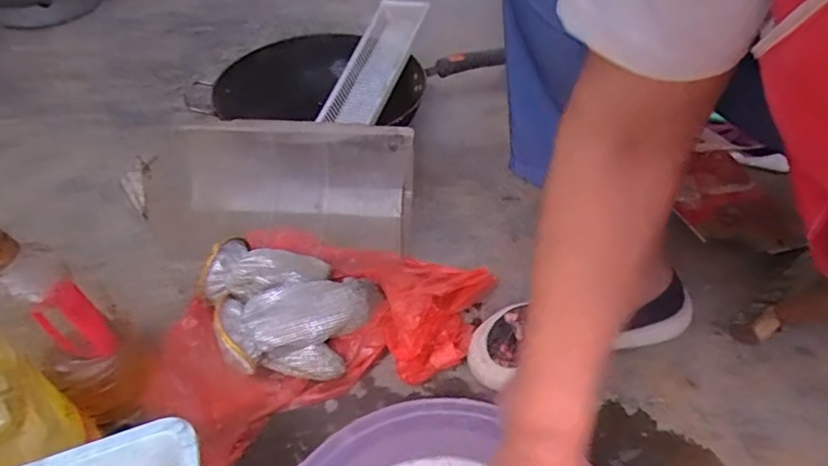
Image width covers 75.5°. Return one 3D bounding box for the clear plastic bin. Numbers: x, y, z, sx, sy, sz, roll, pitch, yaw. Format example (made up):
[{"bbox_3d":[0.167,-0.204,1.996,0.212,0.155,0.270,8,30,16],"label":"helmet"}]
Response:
[{"bbox_3d":[-0.174,-0.057,0.740,0.339,0.131,0.149,0,46,1],"label":"clear plastic bin"}]

